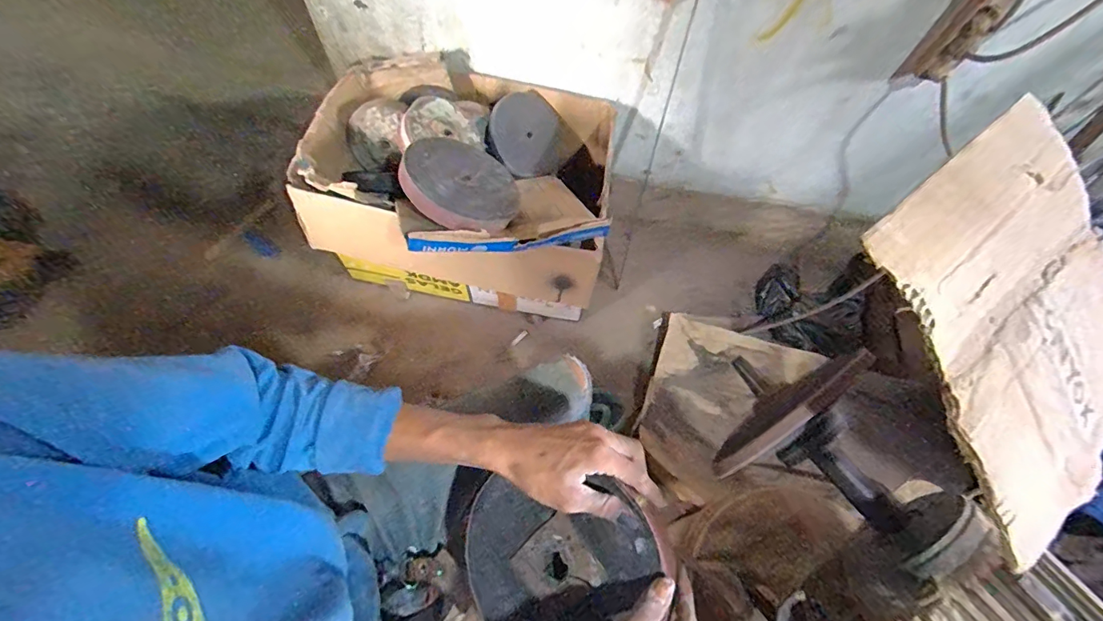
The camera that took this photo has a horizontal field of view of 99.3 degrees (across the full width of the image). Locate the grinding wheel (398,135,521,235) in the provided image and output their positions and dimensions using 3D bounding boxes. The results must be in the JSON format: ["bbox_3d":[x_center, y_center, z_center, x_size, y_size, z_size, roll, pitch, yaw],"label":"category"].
[{"bbox_3d":[-0.147,-0.223,0.797,0.196,0.029,0.204,15,48,-17],"label":"grinding wheel"}]

